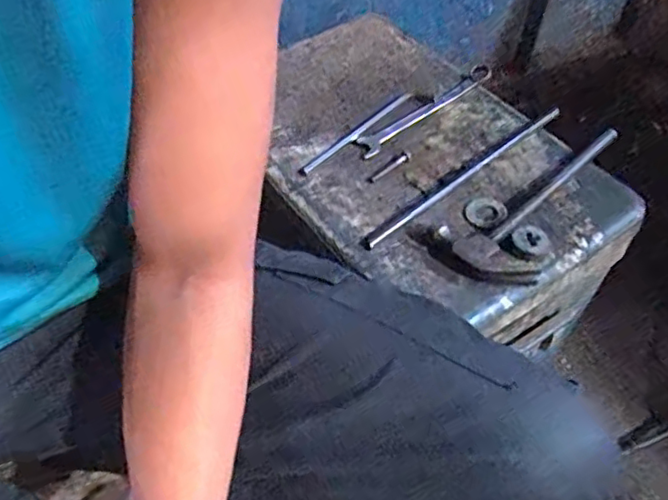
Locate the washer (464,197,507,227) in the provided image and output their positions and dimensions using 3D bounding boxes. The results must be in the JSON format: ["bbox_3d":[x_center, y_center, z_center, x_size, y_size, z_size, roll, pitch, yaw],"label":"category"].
[{"bbox_3d":[0.161,-0.040,0.642,0.043,0.004,0.044,-5,41,4],"label":"washer"}]

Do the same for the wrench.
[{"bbox_3d":[0.115,-0.177,0.745,0.220,0.015,0.031,-33,61,-24],"label":"wrench"}]

